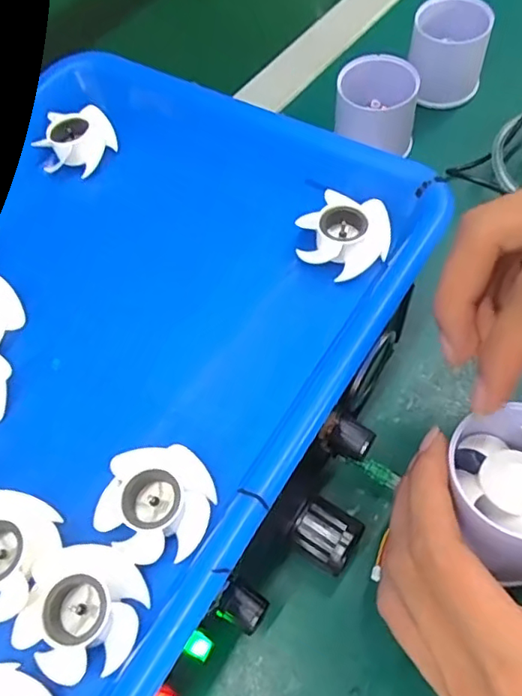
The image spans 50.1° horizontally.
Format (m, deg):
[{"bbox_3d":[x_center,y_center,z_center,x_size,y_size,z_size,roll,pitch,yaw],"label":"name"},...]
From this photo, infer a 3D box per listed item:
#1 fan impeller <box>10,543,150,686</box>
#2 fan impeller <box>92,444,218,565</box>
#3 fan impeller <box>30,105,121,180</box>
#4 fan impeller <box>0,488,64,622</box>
[{"bbox_3d":[-0.063,0.093,0.199,0.040,0.013,0.043,-3,61,5],"label":"fan impeller"},{"bbox_3d":[-0.040,0.060,0.218,0.042,0.018,0.042,-3,61,5],"label":"fan impeller"},{"bbox_3d":[-0.105,-0.120,0.321,0.038,0.019,0.037,11,63,12],"label":"fan impeller"},{"bbox_3d":[-0.097,0.077,0.210,0.040,0.013,0.042,-3,61,5],"label":"fan impeller"}]

